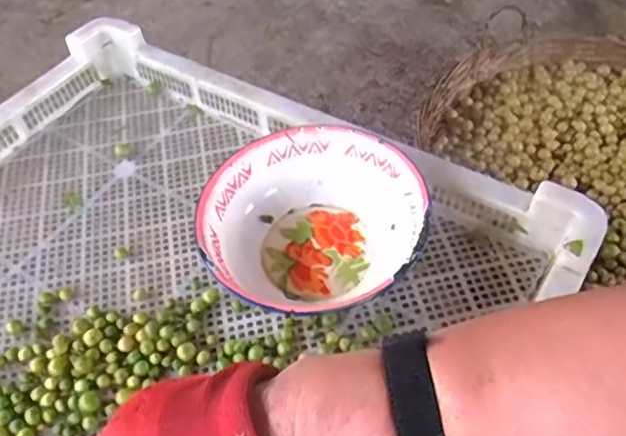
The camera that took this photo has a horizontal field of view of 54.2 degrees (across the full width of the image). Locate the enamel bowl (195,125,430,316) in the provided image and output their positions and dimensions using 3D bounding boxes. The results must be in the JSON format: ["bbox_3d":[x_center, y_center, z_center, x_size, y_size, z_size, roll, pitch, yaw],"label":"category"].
[{"bbox_3d":[0.000,0.010,0.530,0.182,0.063,0.185,-2,51,3],"label":"enamel bowl"}]

